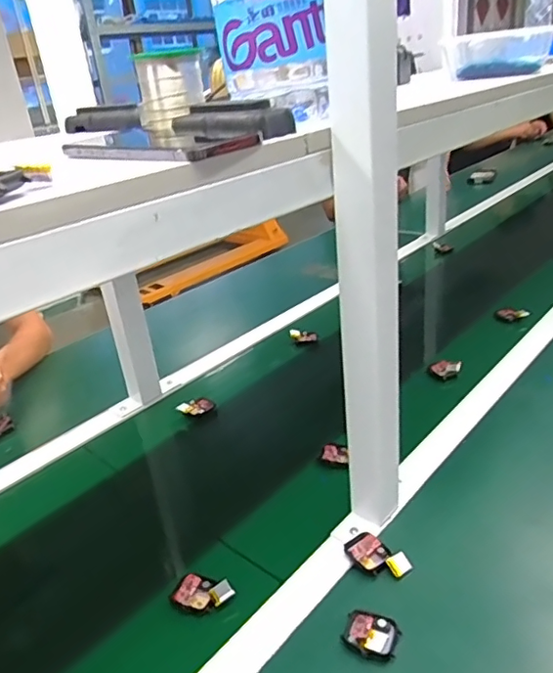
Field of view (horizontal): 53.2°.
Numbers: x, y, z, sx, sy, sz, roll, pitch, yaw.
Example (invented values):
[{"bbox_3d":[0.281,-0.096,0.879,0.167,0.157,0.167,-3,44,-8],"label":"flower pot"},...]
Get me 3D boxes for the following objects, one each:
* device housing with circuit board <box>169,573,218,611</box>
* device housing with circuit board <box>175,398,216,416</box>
[{"bbox_3d":[-0.081,0.257,0.557,0.046,0.008,0.034,5,29,21],"label":"device housing with circuit board"},{"bbox_3d":[-0.126,0.111,0.862,0.060,0.015,0.029,-5,23,-27],"label":"device housing with circuit board"}]

